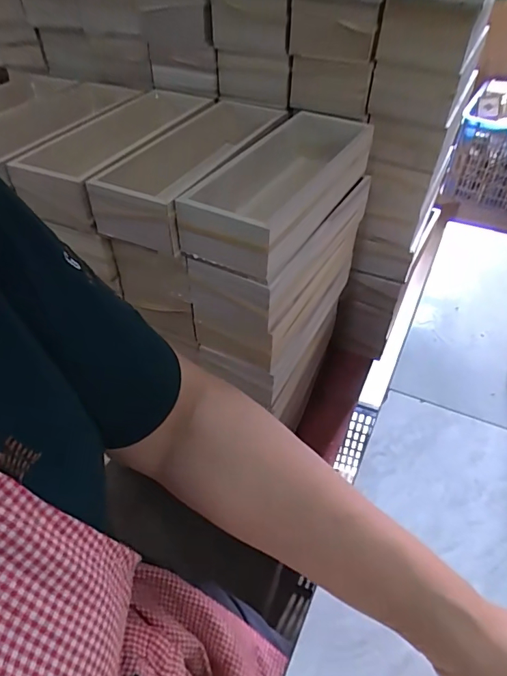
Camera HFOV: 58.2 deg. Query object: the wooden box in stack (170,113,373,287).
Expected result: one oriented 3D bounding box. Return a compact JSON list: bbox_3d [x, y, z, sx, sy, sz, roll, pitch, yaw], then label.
[{"bbox_3d":[0.042,-0.181,0.526,0.106,0.069,0.304,21,49,21],"label":"wooden box in stack"}]

